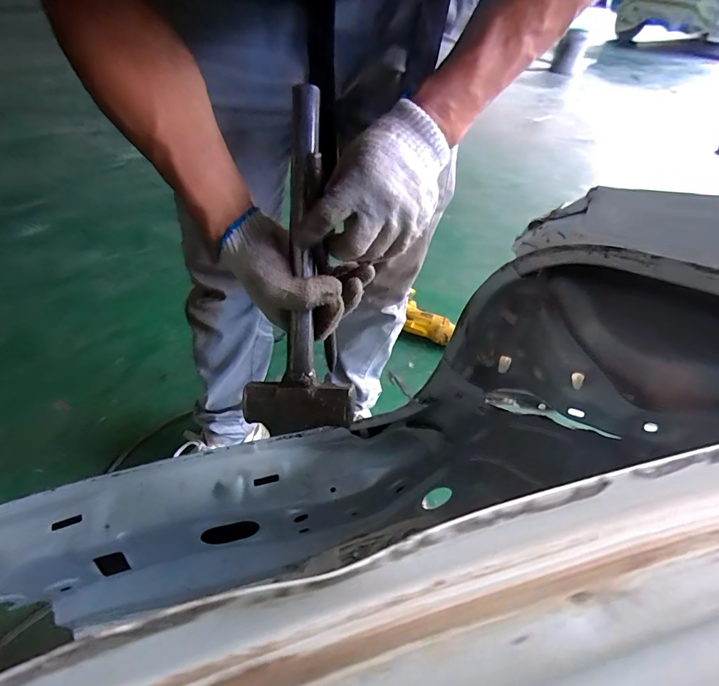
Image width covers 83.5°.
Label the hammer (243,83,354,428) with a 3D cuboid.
[{"bbox_3d":[-0.049,-0.074,0.373,0.101,0.316,0.039,5,5,-1],"label":"hammer"}]

